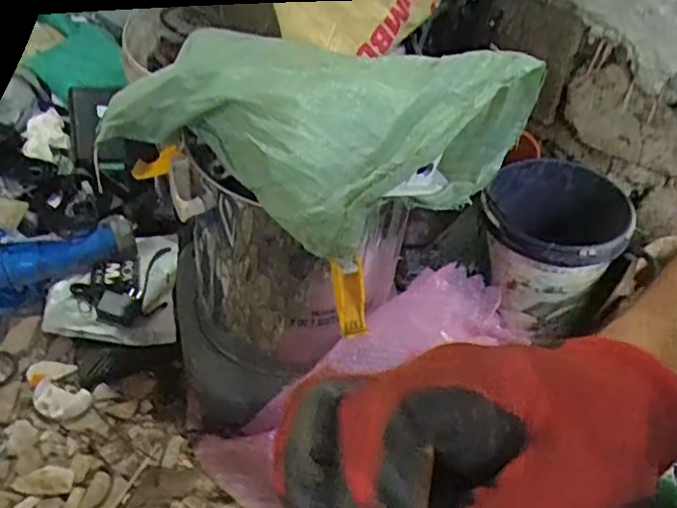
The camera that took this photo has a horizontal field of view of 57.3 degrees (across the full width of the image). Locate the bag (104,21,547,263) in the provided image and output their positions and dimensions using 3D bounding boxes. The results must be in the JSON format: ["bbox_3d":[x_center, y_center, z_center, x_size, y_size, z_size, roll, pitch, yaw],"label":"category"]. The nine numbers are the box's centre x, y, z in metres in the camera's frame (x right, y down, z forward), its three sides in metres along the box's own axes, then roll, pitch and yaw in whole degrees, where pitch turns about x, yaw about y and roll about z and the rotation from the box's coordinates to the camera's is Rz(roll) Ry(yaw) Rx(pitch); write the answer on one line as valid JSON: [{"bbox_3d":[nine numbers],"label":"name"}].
[{"bbox_3d":[-0.052,-0.133,0.635,0.453,0.148,0.194,17,45,11],"label":"bag"}]

